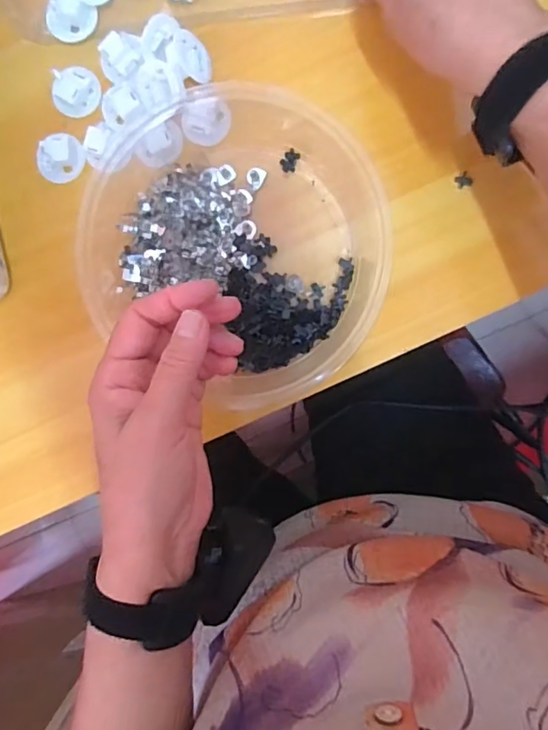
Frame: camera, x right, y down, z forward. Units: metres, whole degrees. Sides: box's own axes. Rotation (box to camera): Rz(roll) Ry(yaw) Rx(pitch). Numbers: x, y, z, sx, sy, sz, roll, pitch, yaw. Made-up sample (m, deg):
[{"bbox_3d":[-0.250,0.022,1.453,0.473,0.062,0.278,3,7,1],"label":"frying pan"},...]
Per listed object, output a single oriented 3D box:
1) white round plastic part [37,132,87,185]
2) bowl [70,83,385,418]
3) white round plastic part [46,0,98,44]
[{"bbox_3d":[-0.142,-0.138,0.353,0.029,0.006,0.031,0,93,2],"label":"white round plastic part"},{"bbox_3d":[-0.024,-0.077,0.335,0.180,0.048,0.204,5,93,1],"label":"bowl"},{"bbox_3d":[-0.131,-0.224,0.344,0.028,0.009,0.028,-10,140,-9],"label":"white round plastic part"}]

